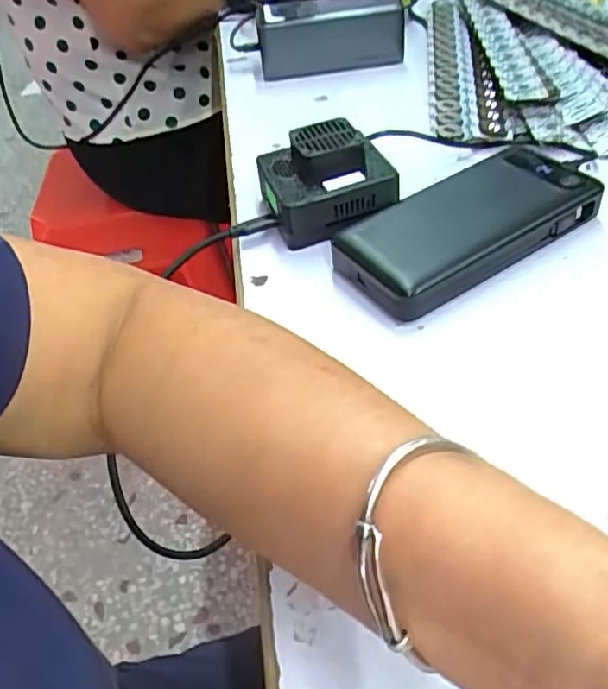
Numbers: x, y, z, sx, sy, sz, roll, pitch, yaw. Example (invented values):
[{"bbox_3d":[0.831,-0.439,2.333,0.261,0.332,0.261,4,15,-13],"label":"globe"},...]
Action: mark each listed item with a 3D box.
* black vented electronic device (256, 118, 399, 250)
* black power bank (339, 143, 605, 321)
[{"bbox_3d":[0.014,-0.110,0.422,0.082,0.042,0.075,-16,45,-6],"label":"black vented electronic device"},{"bbox_3d":[0.099,-0.075,0.387,0.159,0.024,0.074,-29,48,-18],"label":"black power bank"}]

